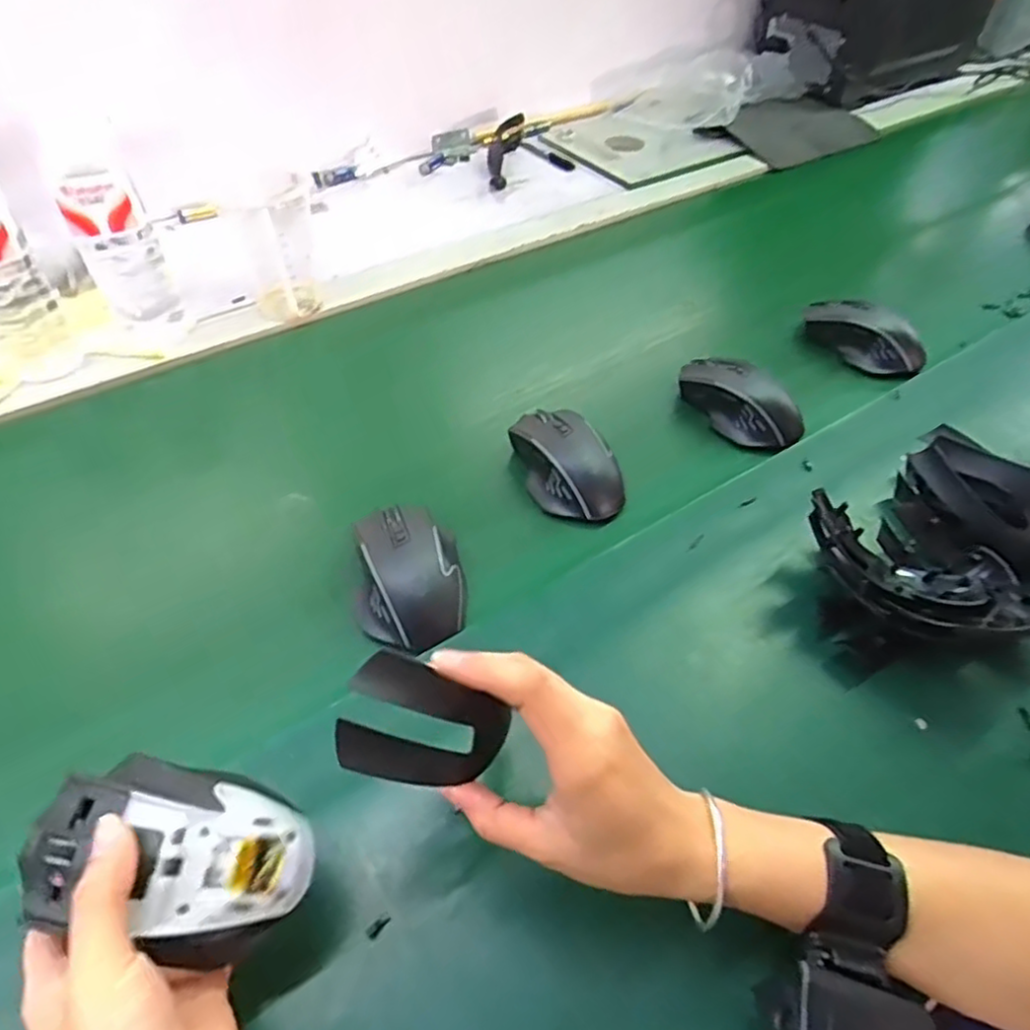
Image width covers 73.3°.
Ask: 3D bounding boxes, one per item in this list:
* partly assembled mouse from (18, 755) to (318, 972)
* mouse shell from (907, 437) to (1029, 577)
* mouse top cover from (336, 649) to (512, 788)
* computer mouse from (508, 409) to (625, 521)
[{"bbox_3d":[-0.148,0.149,0.302,0.111,0.052,0.066,10,50,5],"label":"partly assembled mouse"},{"bbox_3d":[0.347,-0.004,0.484,0.130,0.085,0.059,23,52,18],"label":"mouse shell"},{"bbox_3d":[-0.040,0.092,0.308,0.079,0.053,0.019,24,2,-29],"label":"mouse top cover"},{"bbox_3d":[0.040,-0.044,0.551,0.068,0.039,0.108,-16,51,-14],"label":"computer mouse"}]

